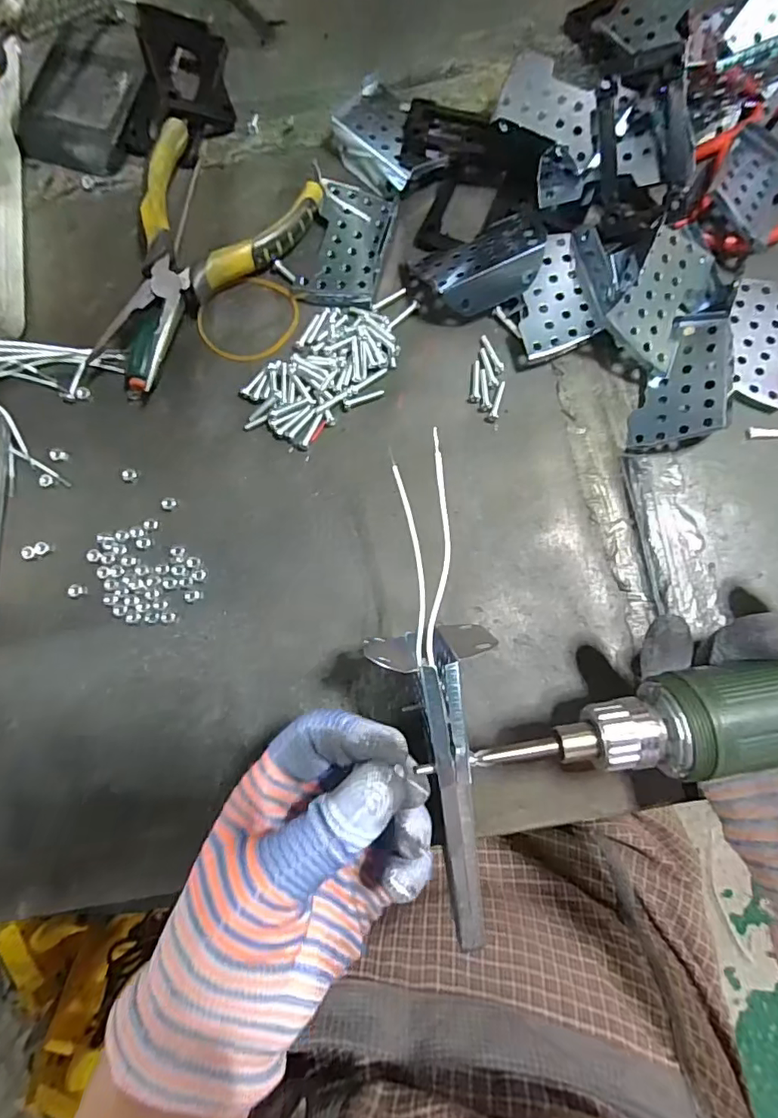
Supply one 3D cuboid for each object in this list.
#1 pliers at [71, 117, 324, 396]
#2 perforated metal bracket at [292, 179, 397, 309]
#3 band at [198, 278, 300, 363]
[{"bbox_3d":[-0.113,-0.156,0.294,0.090,0.023,0.156,26,83,5],"label":"pliers"},{"bbox_3d":[-0.024,-0.178,0.302,0.044,0.008,0.073,13,82,4],"label":"perforated metal bracket"},{"bbox_3d":[-0.077,-0.134,0.300,0.055,0.005,0.047,-34,82,-3],"label":"band"}]

